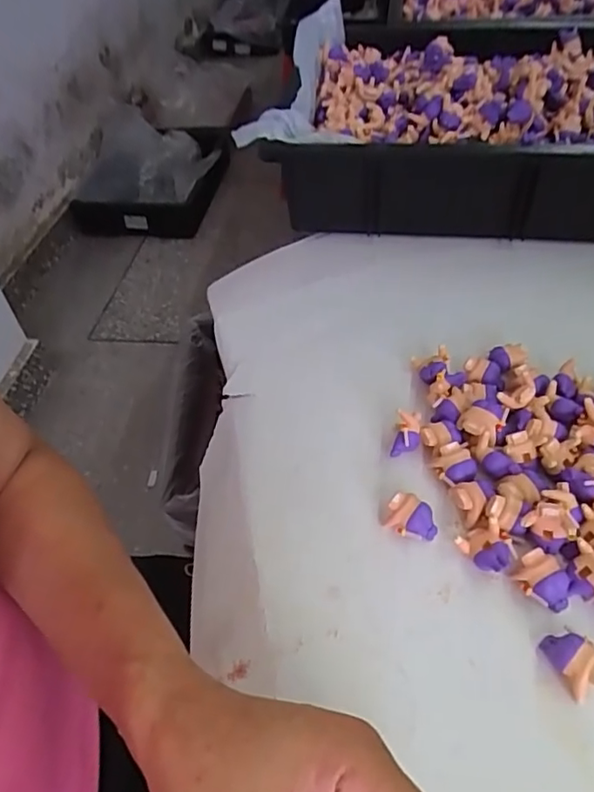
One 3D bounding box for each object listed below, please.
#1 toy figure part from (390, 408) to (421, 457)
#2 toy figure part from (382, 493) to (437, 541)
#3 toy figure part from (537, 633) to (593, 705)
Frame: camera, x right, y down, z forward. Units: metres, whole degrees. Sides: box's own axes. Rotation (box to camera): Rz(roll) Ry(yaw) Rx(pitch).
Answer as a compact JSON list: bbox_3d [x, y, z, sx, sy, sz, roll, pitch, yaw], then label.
[{"bbox_3d":[0.070,0.023,0.367,0.017,0.028,0.024,7,48,12],"label":"toy figure part"},{"bbox_3d":[0.067,0.072,0.334,0.029,0.014,0.021,24,54,26],"label":"toy figure part"},{"bbox_3d":[0.133,0.127,0.276,0.019,0.016,0.029,-27,50,-18],"label":"toy figure part"}]

